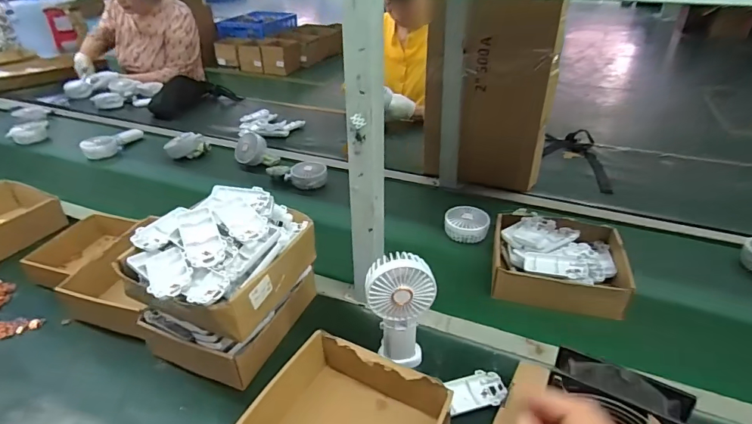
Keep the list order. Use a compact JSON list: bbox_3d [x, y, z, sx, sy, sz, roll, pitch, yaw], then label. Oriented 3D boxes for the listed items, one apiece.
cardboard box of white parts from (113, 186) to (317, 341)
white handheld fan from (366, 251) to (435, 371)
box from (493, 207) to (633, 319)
[{"bbox_3d":[-0.217,0.054,0.618,0.187,0.113,0.229,13,36,20],"label":"cardboard box of white parts"},{"bbox_3d":[0.032,0.140,0.577,0.083,0.181,0.039,-3,34,-2],"label":"white handheld fan"},{"bbox_3d":[0.327,0.091,0.785,0.212,0.087,0.178,8,35,15],"label":"box"}]

